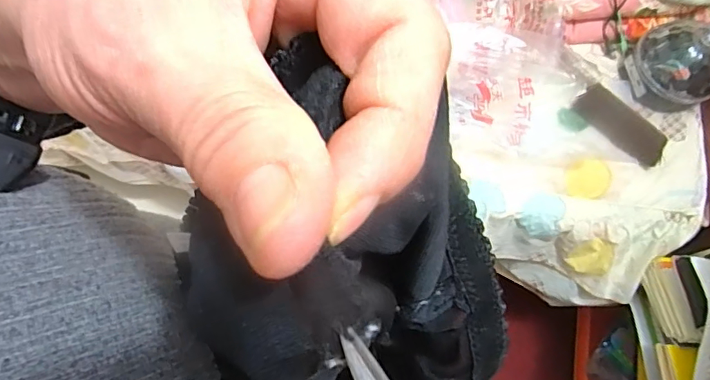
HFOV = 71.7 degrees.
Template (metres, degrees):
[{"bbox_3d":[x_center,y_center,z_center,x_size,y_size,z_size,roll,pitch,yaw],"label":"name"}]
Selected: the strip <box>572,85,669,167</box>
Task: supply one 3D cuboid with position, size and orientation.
[{"bbox_3d":[0.530,-0.131,0.977,0.190,0.017,0.065,46,112,17],"label":"strip"}]

